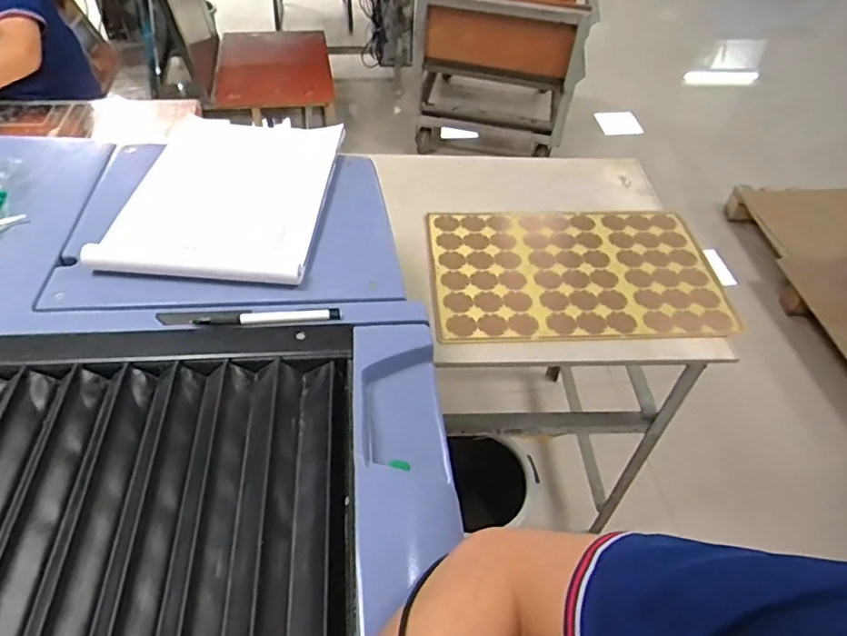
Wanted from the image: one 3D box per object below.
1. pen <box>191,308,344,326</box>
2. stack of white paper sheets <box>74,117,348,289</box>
[{"bbox_3d":[-0.149,-0.001,0.556,0.138,0.009,0.015,-2,47,-6],"label":"pen"},{"bbox_3d":[-0.221,-0.153,0.682,0.212,0.029,0.288,6,47,1],"label":"stack of white paper sheets"}]

